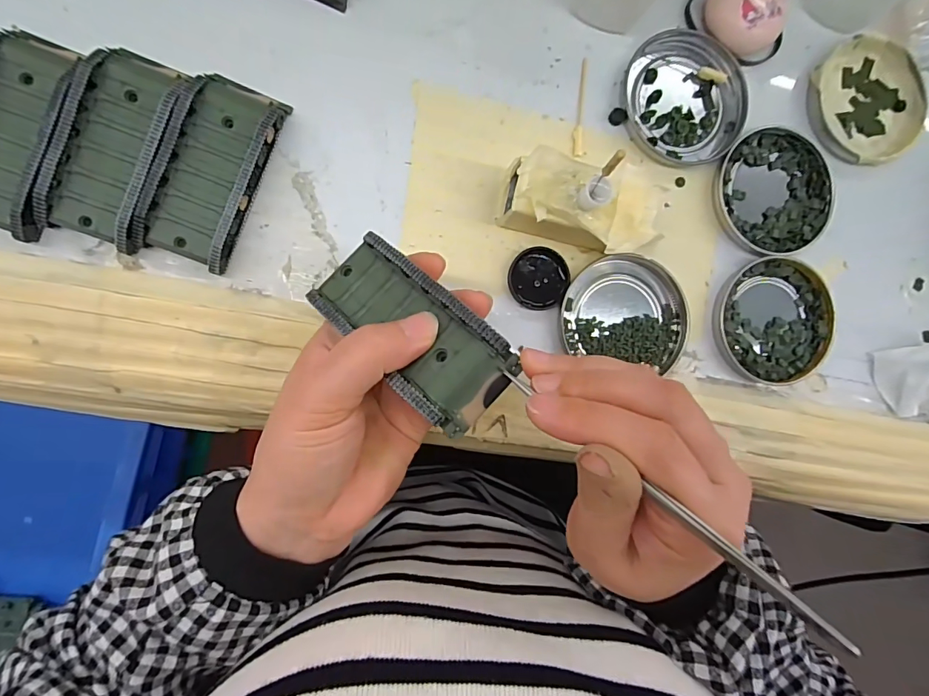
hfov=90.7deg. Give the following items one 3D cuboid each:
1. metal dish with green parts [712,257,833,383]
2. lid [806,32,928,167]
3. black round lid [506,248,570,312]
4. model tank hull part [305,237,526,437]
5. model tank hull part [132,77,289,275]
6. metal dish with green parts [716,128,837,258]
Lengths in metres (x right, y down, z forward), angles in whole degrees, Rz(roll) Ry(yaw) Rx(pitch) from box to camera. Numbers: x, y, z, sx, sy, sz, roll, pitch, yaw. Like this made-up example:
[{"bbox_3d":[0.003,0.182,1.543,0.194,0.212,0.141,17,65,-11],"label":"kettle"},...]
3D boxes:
[{"bbox_3d":[0.195,-0.016,0.290,0.076,0.009,0.077,-8,92,-9],"label":"metal dish with green parts"},{"bbox_3d":[0.264,-0.161,0.299,0.077,0.010,0.079,-11,92,-9],"label":"lid"},{"bbox_3d":[0.043,-0.041,0.268,0.034,0.006,0.034,0,91,-9],"label":"black round lid"},{"bbox_3d":[-0.024,-0.010,0.196,0.096,0.018,0.042,40,84,23],"label":"model tank hull part"},{"bbox_3d":[-0.130,-0.092,0.236,0.043,0.019,0.096,21,87,-9],"label":"model tank hull part"},{"bbox_3d":[0.196,-0.099,0.290,0.077,0.009,0.078,0,91,-9],"label":"metal dish with green parts"}]

